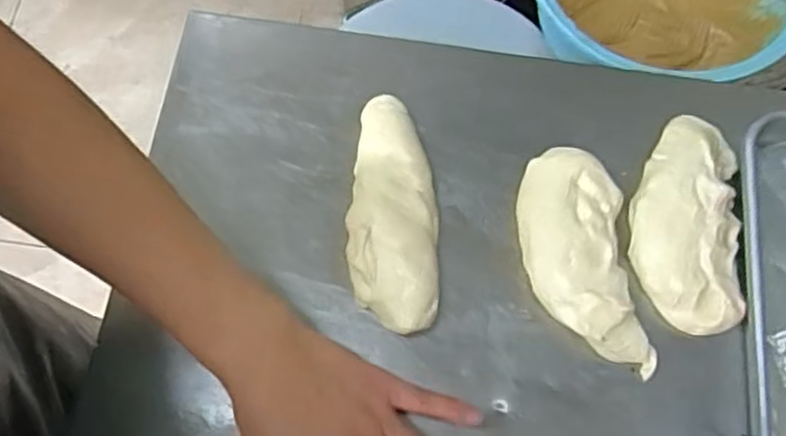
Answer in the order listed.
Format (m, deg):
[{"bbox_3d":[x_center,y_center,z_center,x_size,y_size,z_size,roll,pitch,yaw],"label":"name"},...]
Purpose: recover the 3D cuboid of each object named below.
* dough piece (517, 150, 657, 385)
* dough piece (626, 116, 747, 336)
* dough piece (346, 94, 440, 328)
[{"bbox_3d":[0.124,0.026,0.467,0.068,0.026,0.148,-8,71,-5],"label":"dough piece"},{"bbox_3d":[0.200,-0.002,0.478,0.072,0.027,0.151,7,71,0],"label":"dough piece"},{"bbox_3d":[0.001,-0.007,0.474,0.058,0.032,0.163,3,71,-1],"label":"dough piece"}]

